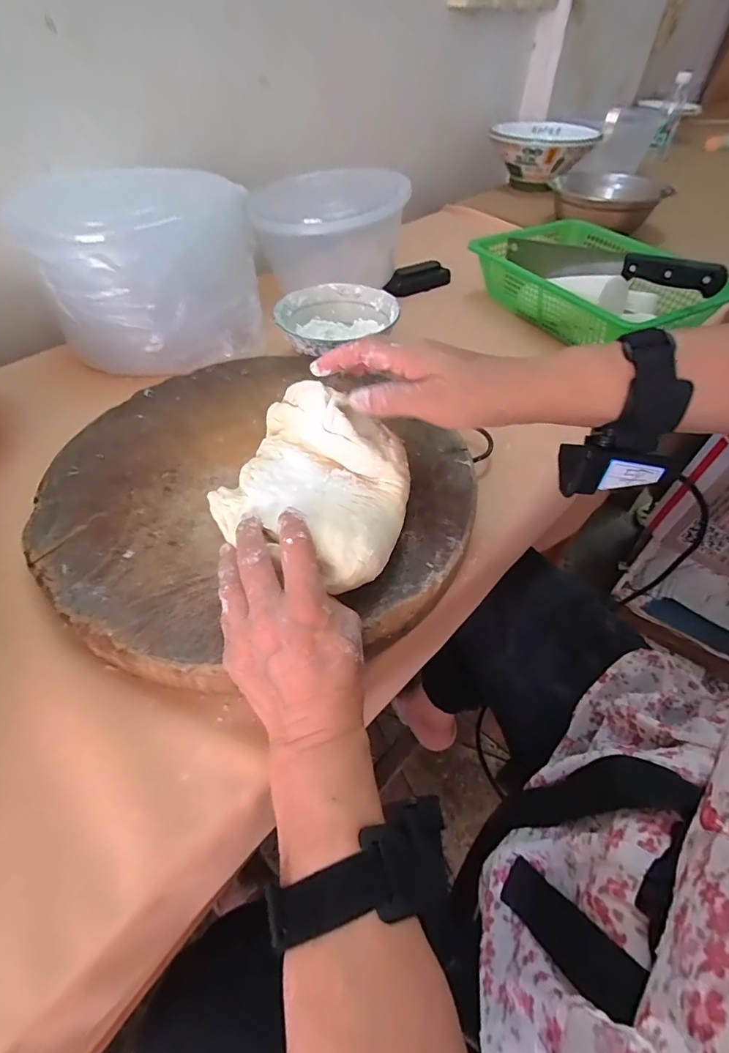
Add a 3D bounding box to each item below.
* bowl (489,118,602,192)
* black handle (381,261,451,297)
[{"bbox_3d":[0.390,-0.824,1.020,0.224,0.096,0.234,12,50,9],"label":"bowl"},{"bbox_3d":[0.086,-0.391,0.716,0.114,0.034,0.029,-20,52,-17],"label":"black handle"}]

